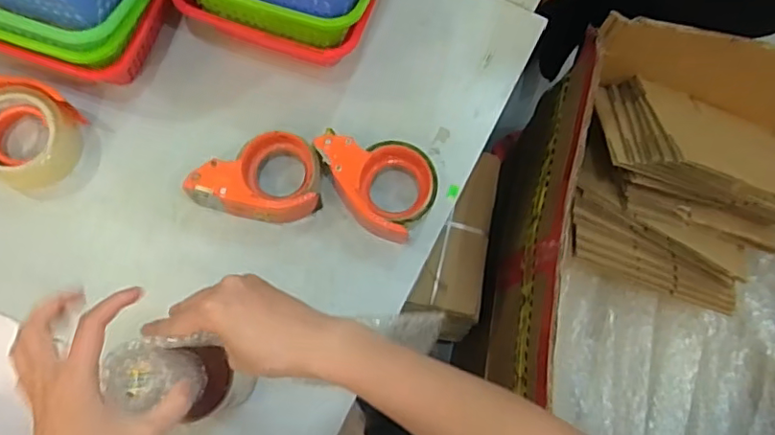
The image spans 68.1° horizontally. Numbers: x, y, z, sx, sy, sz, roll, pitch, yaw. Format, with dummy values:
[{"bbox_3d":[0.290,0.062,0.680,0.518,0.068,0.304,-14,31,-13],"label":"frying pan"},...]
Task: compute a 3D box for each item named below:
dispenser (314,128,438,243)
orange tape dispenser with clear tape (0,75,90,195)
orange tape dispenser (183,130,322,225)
[{"bbox_3d":[-0.014,-0.045,0.650,0.142,0.059,0.097,40,78,8],"label":"dispenser"},{"bbox_3d":[-0.431,-0.100,0.647,0.143,0.061,0.114,23,76,4],"label":"orange tape dispenser with clear tape"},{"bbox_3d":[-0.147,-0.043,0.642,0.145,0.061,0.093,1,75,-2],"label":"orange tape dispenser"}]

